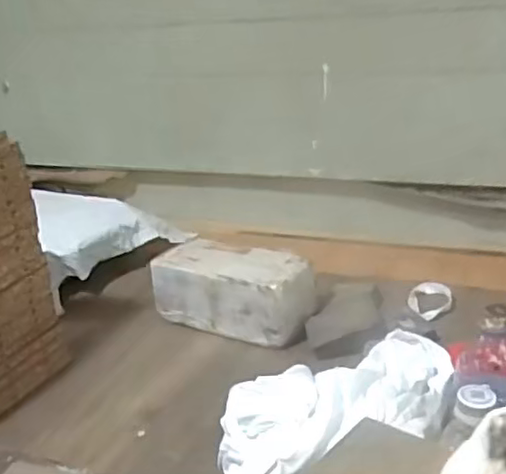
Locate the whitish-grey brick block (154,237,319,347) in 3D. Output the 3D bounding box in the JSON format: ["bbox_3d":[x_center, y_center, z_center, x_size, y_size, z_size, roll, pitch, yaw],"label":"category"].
[{"bbox_3d":[-0.028,0.080,0.965,0.232,0.101,0.104,7,24,30],"label":"whitish-grey brick block"}]

